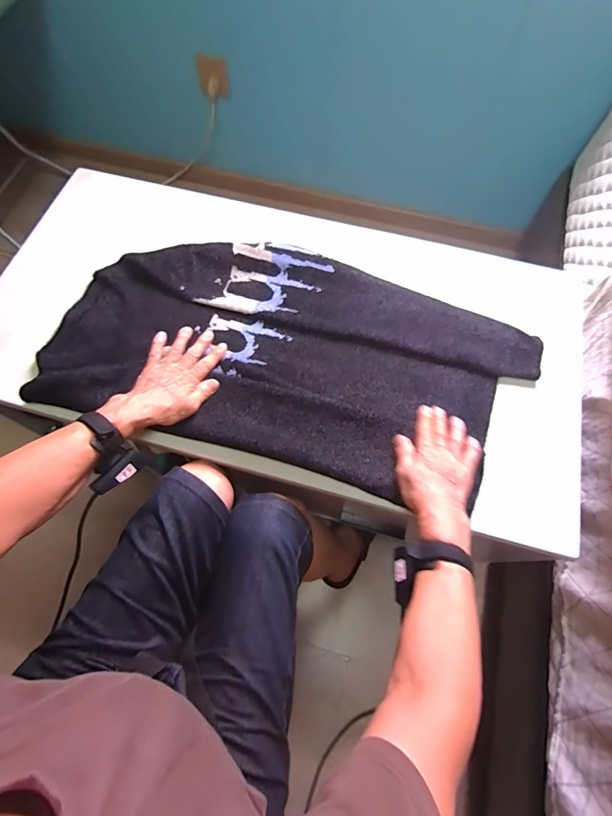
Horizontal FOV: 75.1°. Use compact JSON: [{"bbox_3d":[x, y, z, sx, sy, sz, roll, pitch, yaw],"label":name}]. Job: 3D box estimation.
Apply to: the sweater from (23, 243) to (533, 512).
[{"bbox_3d":[-0.024,-0.090,0.618,0.698,0.035,0.363,14,68,5],"label":"sweater"}]

